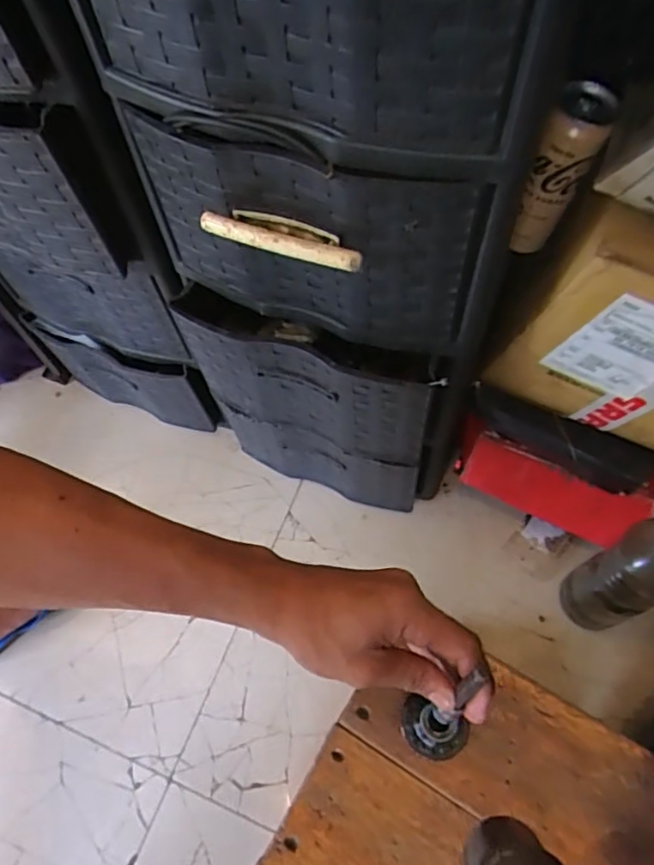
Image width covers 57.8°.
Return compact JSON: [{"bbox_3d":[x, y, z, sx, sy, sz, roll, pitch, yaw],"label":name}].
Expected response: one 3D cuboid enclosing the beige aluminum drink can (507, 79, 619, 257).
[{"bbox_3d":[0.206,-0.224,0.521,0.047,0.139,0.060,23,67,15],"label":"beige aluminum drink can"}]

